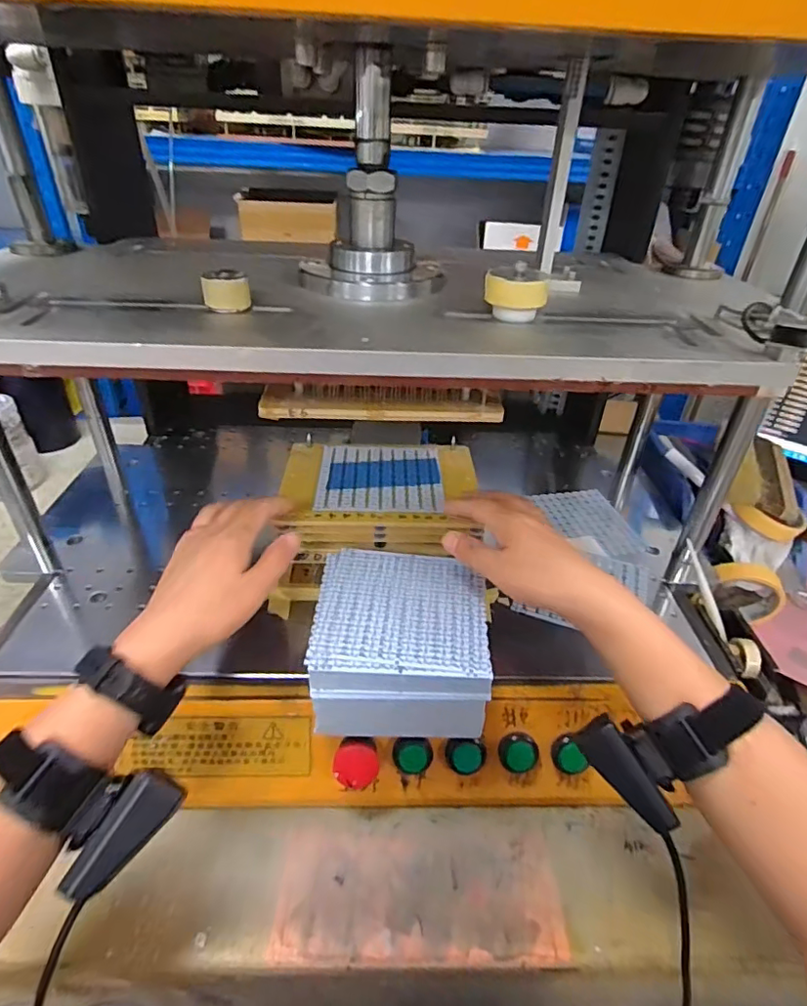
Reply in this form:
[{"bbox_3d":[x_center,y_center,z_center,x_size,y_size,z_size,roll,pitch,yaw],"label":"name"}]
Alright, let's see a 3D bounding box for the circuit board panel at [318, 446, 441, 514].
[{"bbox_3d":[-0.024,-0.027,0.546,0.120,0.004,0.119,0,35,-3],"label":"circuit board panel"}]

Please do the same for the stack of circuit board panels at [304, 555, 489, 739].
[{"bbox_3d":[-0.003,0.113,0.428,0.131,0.075,0.137,3,35,0],"label":"stack of circuit board panels"}]

